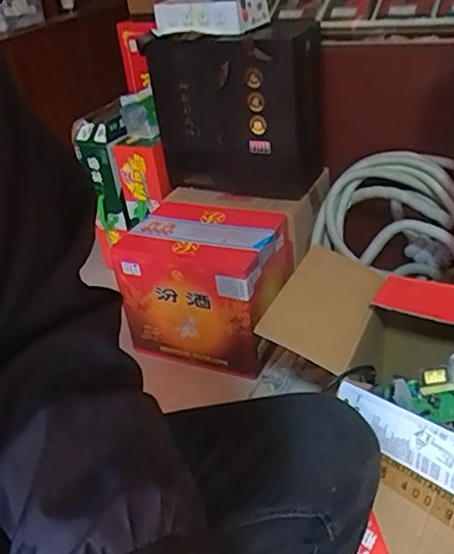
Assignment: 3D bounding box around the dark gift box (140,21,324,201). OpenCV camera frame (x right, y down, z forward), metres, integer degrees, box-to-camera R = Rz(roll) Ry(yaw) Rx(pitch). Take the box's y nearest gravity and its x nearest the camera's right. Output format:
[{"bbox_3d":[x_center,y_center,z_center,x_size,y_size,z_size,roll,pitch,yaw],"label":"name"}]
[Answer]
[{"bbox_3d":[0.039,-0.386,1.332,0.389,0.365,0.185,13,38,29],"label":"dark gift box"}]

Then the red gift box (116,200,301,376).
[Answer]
[{"bbox_3d":[-0.040,0.007,1.309,0.329,0.273,0.251,10,37,25],"label":"red gift box"}]

